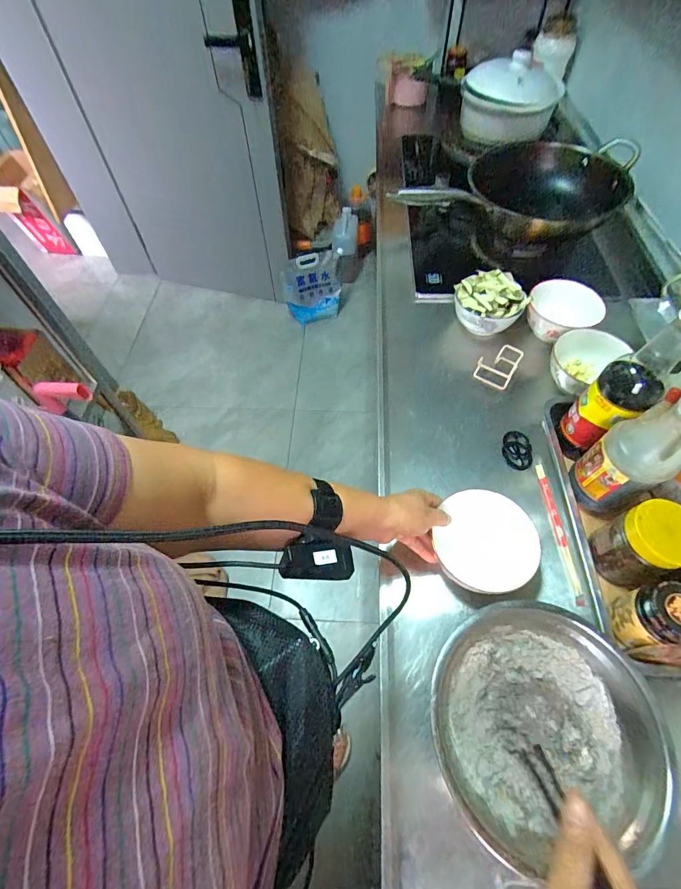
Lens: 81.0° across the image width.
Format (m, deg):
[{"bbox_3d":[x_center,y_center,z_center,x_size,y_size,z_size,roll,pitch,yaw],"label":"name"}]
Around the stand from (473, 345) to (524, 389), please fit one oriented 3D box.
[{"bbox_3d":[0.288,-0.144,0.730,0.063,0.049,0.073,29,63,18],"label":"stand"}]

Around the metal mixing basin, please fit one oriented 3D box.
[{"bbox_3d":[0.212,0.295,0.433,0.219,0.068,0.215,0,58,1],"label":"metal mixing basin"}]

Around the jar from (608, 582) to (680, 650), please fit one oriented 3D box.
[{"bbox_3d":[0.371,0.209,0.470,0.070,0.089,0.073,-7,58,-3],"label":"jar"}]

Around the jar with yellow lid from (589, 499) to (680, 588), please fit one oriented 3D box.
[{"bbox_3d":[0.381,0.130,0.505,0.070,0.119,0.078,-16,59,-9],"label":"jar with yellow lid"}]

